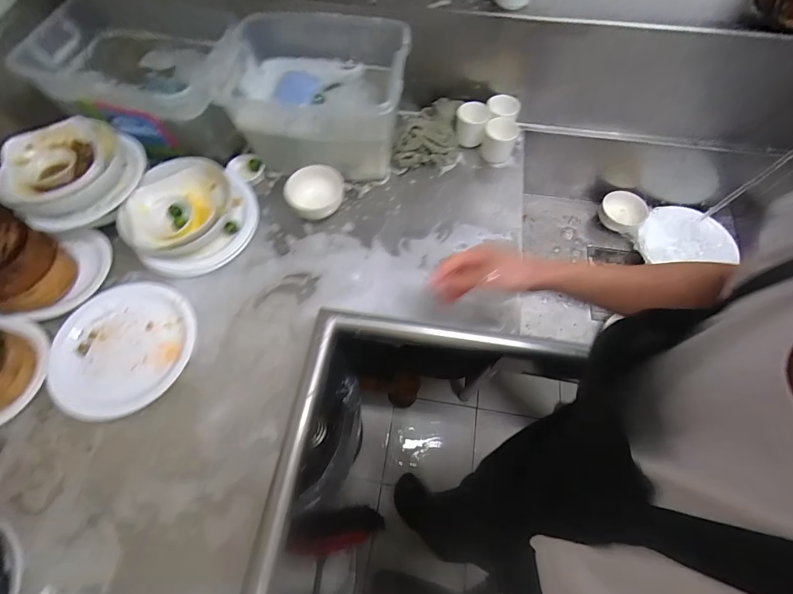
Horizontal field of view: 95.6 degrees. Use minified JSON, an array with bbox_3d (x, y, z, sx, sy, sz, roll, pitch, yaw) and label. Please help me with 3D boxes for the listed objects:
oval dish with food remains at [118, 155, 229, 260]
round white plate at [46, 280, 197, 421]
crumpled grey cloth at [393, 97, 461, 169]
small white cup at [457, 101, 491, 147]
[{"bbox_3d":[-0.409,-0.167,0.683,0.164,0.061,0.212,24,67,9],"label":"oval dish with food remains"},{"bbox_3d":[-0.458,0.082,0.604,0.217,0.015,0.223,-9,66,-6],"label":"round white plate"},{"bbox_3d":[0.069,-0.353,0.780,0.137,0.055,0.165,6,65,1],"label":"crumpled grey cloth"},{"bbox_3d":[0.159,-0.368,0.771,0.068,0.069,0.062,1,65,-1],"label":"small white cup"}]

